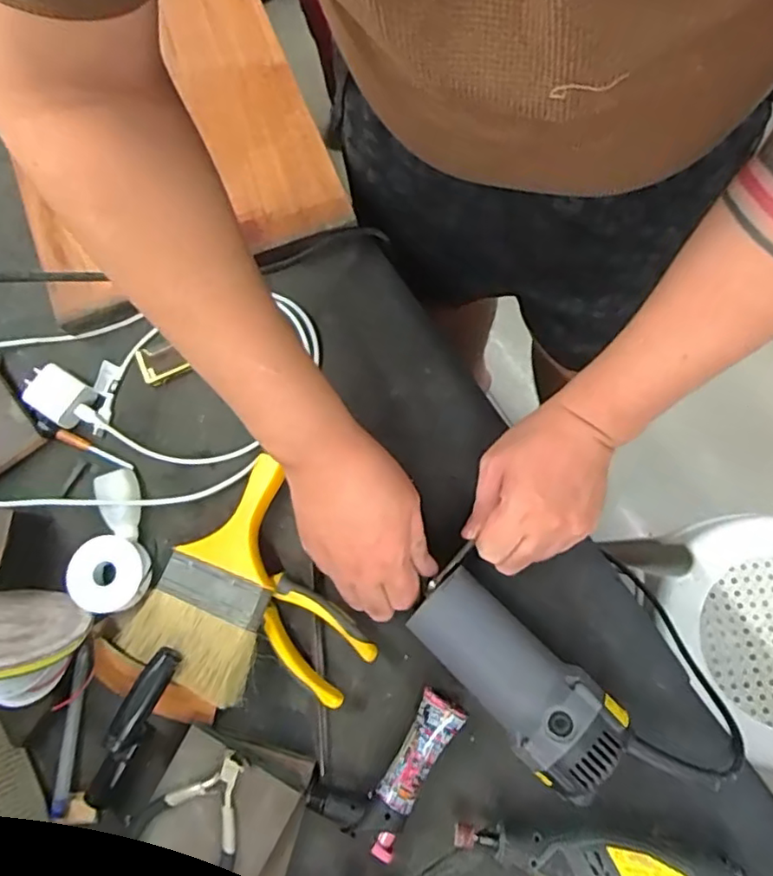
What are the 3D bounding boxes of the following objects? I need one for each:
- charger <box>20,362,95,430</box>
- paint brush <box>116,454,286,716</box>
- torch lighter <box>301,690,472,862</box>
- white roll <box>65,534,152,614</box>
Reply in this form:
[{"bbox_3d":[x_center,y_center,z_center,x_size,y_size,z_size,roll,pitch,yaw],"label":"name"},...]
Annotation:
[{"bbox_3d":[-0.296,-0.040,0.539,0.055,0.019,0.042,32,80,9],"label":"charger"},{"bbox_3d":[-0.128,0.106,0.490,0.107,0.021,0.179,19,69,24],"label":"paint brush"},{"bbox_3d":[0.000,0.241,0.457,0.072,0.037,0.117,30,80,9],"label":"torch lighter"},{"bbox_3d":[-0.232,0.114,0.503,0.061,0.013,0.061,-1,76,-13],"label":"white roll"}]

